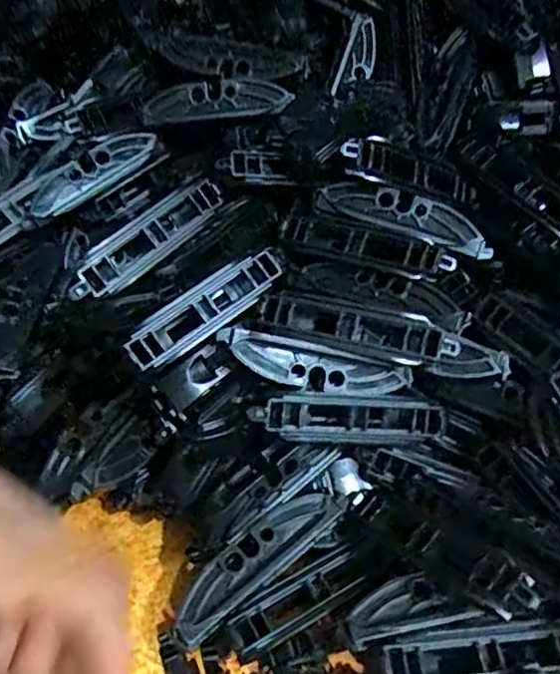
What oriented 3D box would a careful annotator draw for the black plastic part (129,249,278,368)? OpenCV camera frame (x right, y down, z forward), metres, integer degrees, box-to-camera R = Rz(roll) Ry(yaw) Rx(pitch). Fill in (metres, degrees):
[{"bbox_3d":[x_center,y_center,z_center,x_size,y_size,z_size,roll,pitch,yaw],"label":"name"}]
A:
[{"bbox_3d":[-0.030,-0.014,0.251,0.074,0.010,0.017,-33,56,-32],"label":"black plastic part"}]

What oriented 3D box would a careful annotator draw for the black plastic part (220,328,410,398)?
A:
[{"bbox_3d":[0.015,0.011,0.251,0.079,0.020,0.013,8,45,3],"label":"black plastic part"}]

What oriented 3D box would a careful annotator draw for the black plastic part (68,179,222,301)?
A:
[{"bbox_3d":[-0.056,-0.042,0.258,0.013,0.016,0.078,32,50,24],"label":"black plastic part"}]

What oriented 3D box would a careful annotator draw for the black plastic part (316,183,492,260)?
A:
[{"bbox_3d":[0.056,-0.055,0.275,0.080,0.009,0.020,20,89,9],"label":"black plastic part"}]

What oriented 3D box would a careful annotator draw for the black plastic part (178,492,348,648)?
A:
[{"bbox_3d":[-0.008,0.085,0.234,0.077,0.014,0.019,-28,54,-29],"label":"black plastic part"}]

